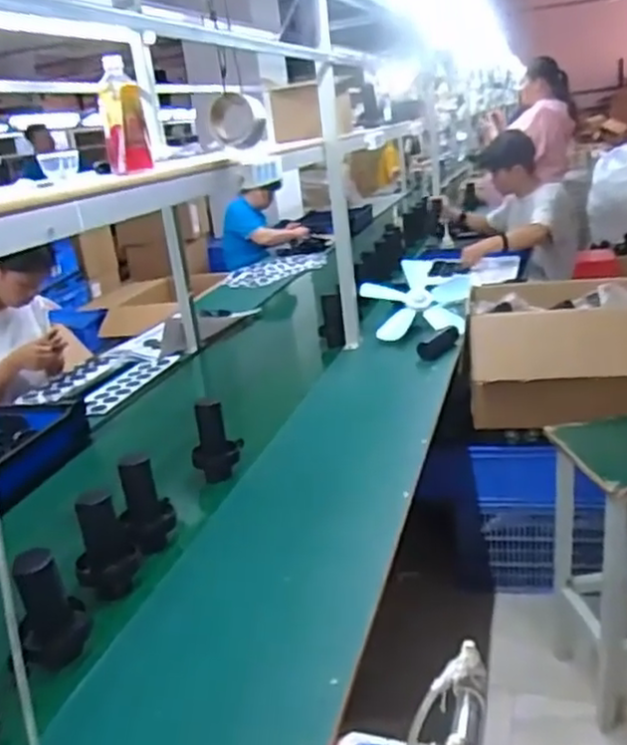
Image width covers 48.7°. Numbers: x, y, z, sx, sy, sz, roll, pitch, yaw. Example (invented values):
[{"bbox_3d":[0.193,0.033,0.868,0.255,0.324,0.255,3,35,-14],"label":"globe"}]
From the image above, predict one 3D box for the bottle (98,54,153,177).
[{"bbox_3d":[-0.317,-0.426,1.156,0.072,0.172,0.057,-11,20,-12],"label":"bottle"}]

